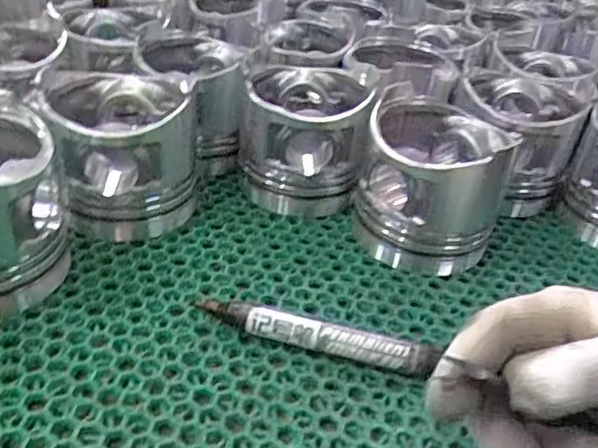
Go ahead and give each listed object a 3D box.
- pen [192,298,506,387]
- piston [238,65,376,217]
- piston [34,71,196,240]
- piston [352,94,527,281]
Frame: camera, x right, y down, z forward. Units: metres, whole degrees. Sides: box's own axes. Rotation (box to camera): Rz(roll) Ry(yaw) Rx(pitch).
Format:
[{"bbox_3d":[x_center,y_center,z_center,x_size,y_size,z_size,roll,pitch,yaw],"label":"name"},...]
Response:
[{"bbox_3d":[0.009,0.055,0.305,0.121,0.017,0.014,12,36,8],"label":"pen"},{"bbox_3d":[0.003,-0.060,0.415,0.085,0.080,0.087,11,36,4],"label":"piston"},{"bbox_3d":[-0.110,-0.045,0.375,0.084,0.078,0.084,3,36,-7],"label":"piston"},{"bbox_3d":[0.084,-0.026,0.379,0.086,0.084,0.092,18,37,13],"label":"piston"}]

